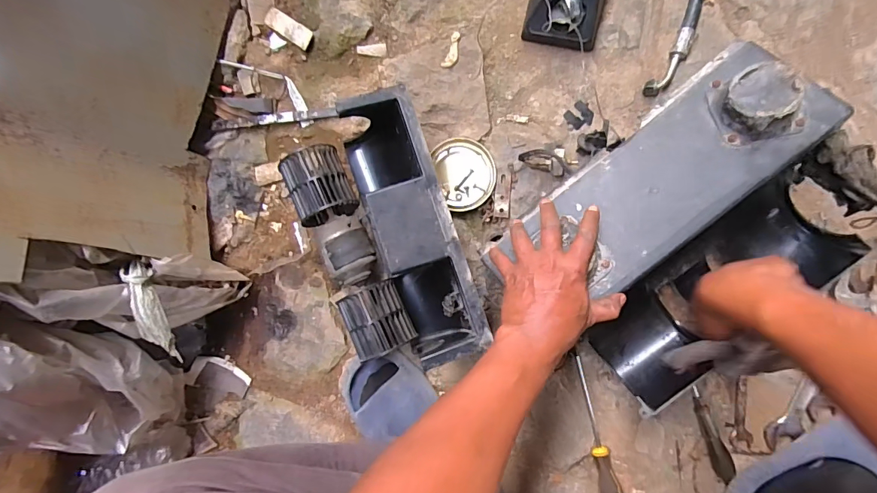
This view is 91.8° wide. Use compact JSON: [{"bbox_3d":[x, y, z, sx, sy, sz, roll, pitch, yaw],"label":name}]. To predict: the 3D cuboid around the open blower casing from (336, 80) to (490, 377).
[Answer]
[{"bbox_3d":[-0.037,-0.025,0.571,0.120,0.131,0.338,-20,90,6],"label":"open blower casing"}]

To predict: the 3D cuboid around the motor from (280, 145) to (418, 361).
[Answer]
[{"bbox_3d":[-0.125,0.006,0.591,0.077,0.092,0.297,-26,90,6],"label":"motor"}]

